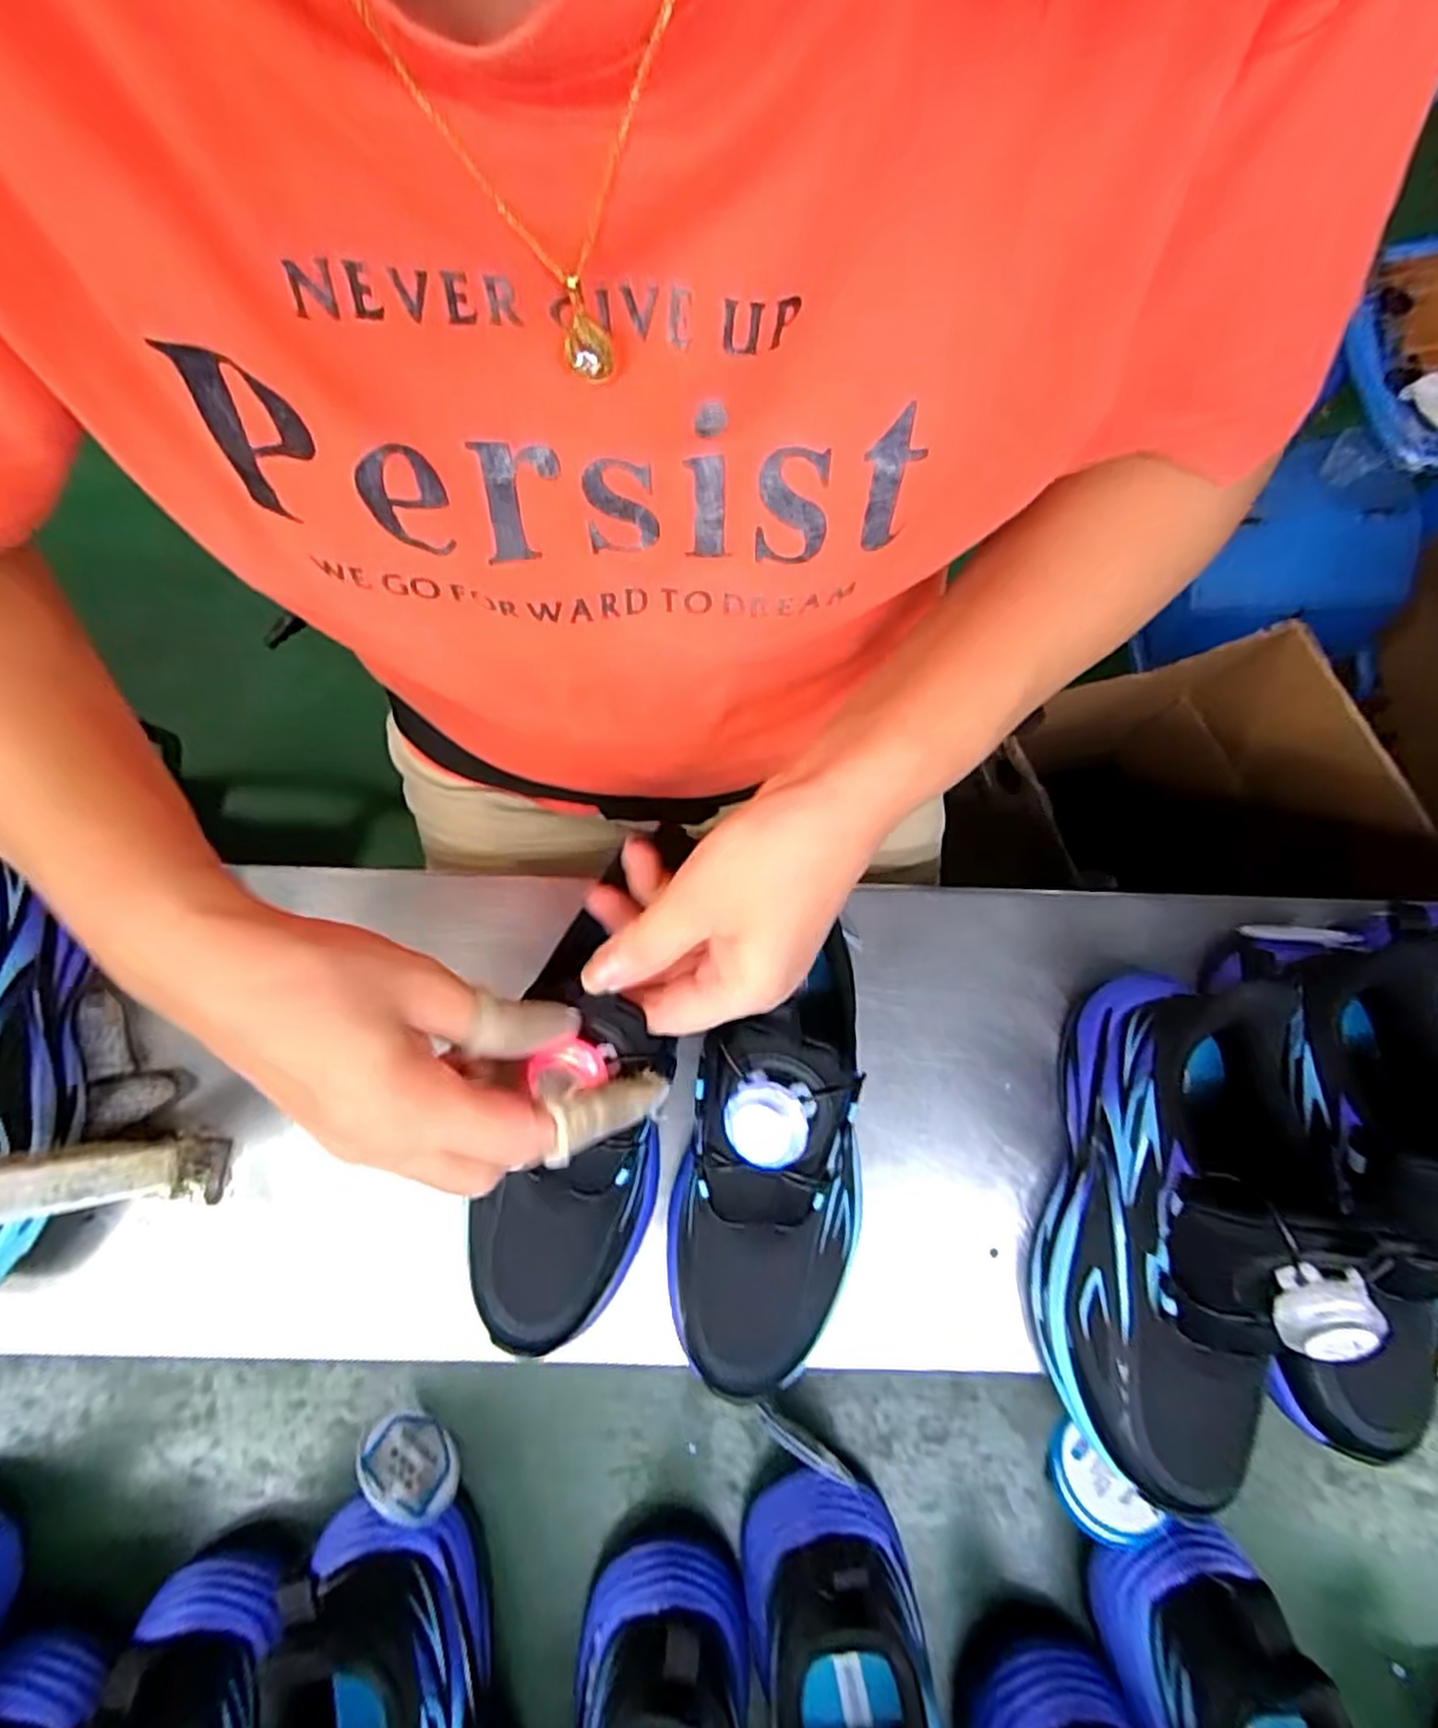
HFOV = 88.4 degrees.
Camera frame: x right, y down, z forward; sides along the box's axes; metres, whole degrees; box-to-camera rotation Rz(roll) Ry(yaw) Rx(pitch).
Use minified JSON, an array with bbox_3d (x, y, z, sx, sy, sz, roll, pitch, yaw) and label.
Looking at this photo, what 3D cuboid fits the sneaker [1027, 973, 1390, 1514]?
[{"bbox_3d":[0.206,0.159,0.320,0.083,0.149,0.216,15,76,2],"label":"sneaker"}]

